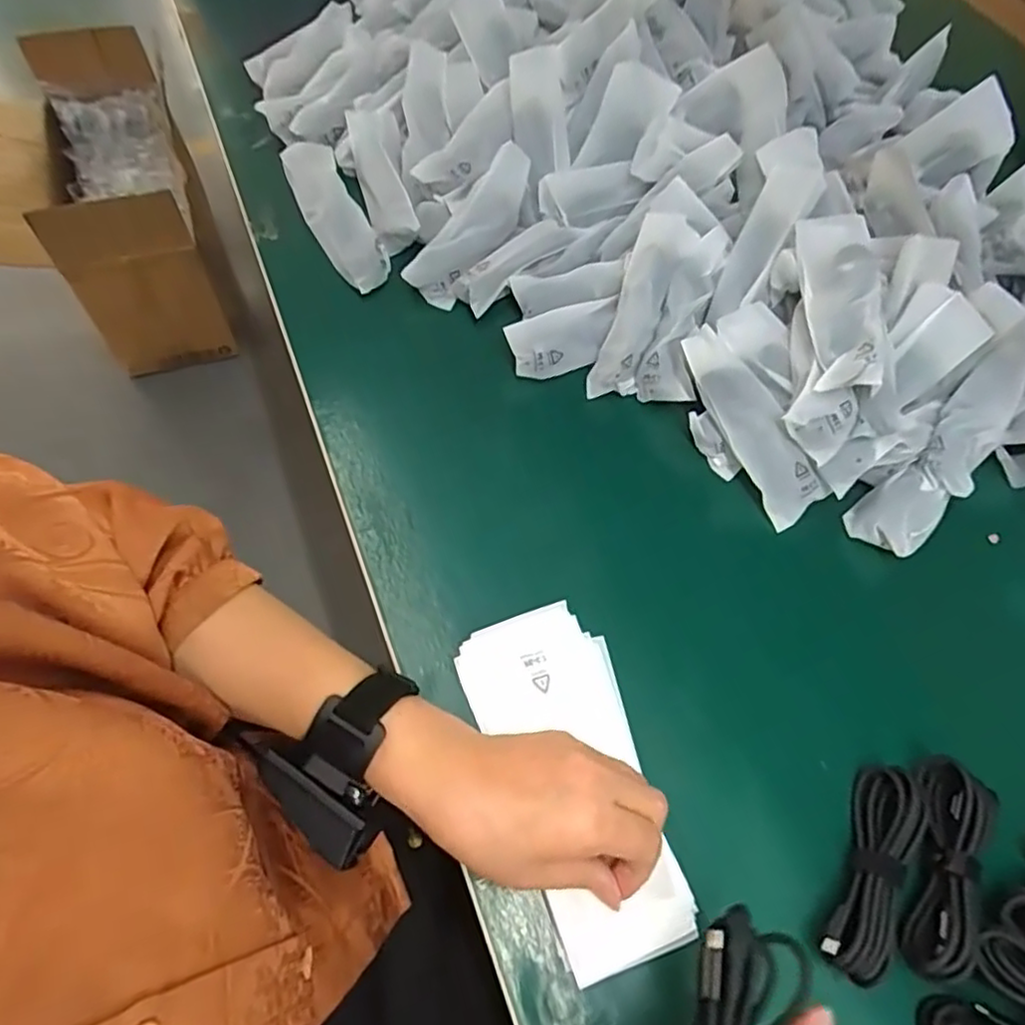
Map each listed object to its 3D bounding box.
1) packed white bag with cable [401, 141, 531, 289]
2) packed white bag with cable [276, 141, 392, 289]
[{"bbox_3d":[-0.031,-0.243,0.554,0.046,0.024,0.149,33,78,15],"label":"packed white bag with cable"},{"bbox_3d":[-0.150,-0.257,0.564,0.050,0.035,0.161,-28,80,-19],"label":"packed white bag with cable"}]

